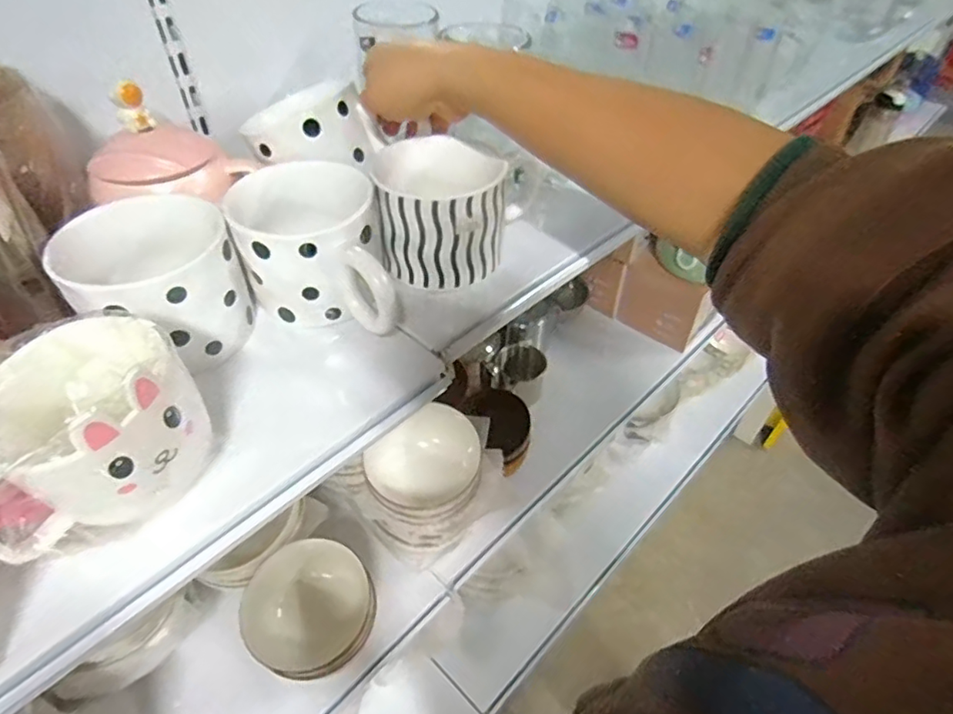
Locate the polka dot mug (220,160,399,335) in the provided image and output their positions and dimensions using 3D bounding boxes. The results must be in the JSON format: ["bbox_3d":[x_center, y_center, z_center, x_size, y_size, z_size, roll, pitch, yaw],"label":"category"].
[{"bbox_3d":[-0.110,-0.068,0.391,0.097,0.075,0.133,-17,49,-17],"label":"polka dot mug"}]

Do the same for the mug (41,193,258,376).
[{"bbox_3d":[-0.199,-0.050,0.367,0.096,0.078,0.104,1,46,-1],"label":"mug"}]

